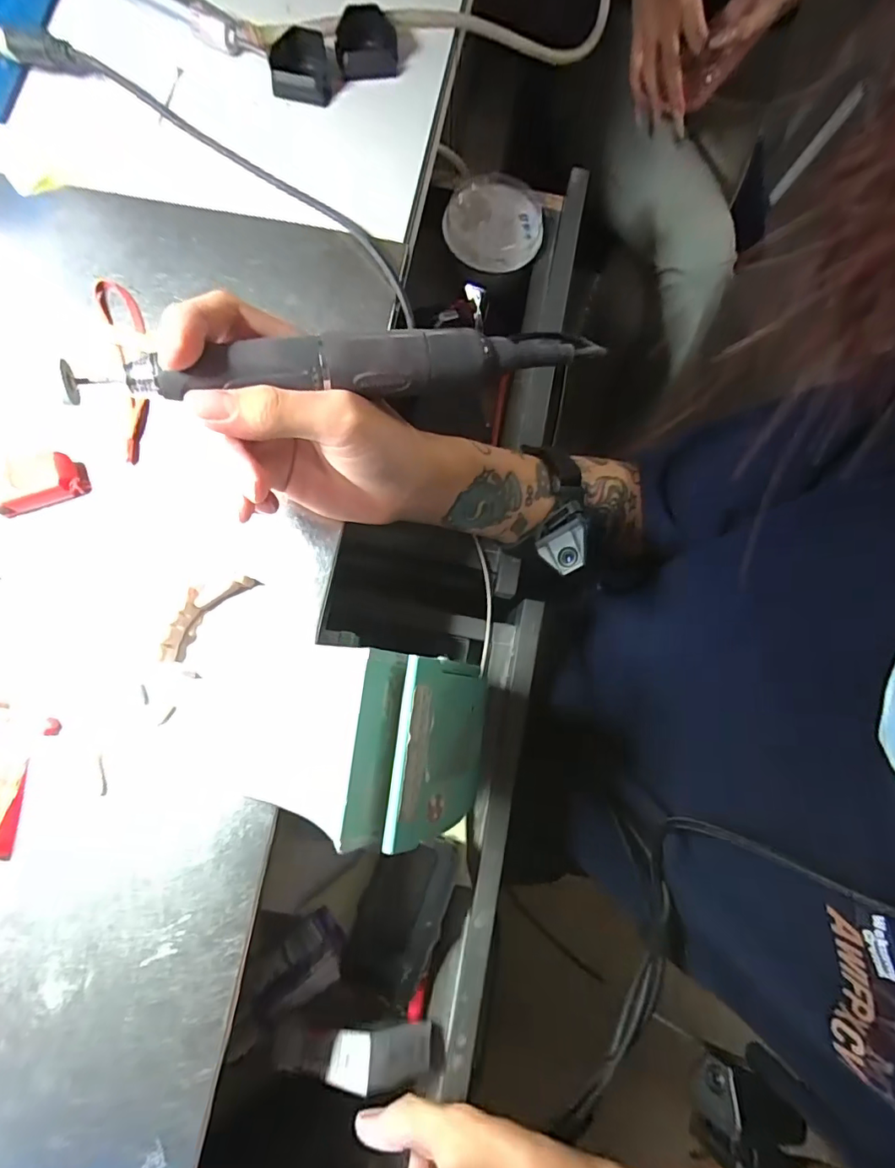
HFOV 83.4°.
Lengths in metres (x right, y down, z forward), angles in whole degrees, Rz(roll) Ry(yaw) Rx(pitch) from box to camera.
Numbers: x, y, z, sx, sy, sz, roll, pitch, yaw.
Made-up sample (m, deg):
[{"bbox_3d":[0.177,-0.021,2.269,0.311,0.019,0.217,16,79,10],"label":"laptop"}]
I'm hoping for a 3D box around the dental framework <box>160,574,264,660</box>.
[{"bbox_3d":[-0.126,0.013,0.258,0.022,0.011,0.057,40,81,6],"label":"dental framework"}]

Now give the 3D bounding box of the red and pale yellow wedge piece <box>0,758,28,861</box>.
[{"bbox_3d":[-0.210,0.106,0.235,0.016,0.007,0.044,5,79,-1],"label":"red and pale yellow wedge piece"}]

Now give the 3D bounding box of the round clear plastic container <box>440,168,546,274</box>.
[{"bbox_3d":[0.045,-0.326,0.449,0.084,0.019,0.094,20,79,2],"label":"round clear plastic container"}]

